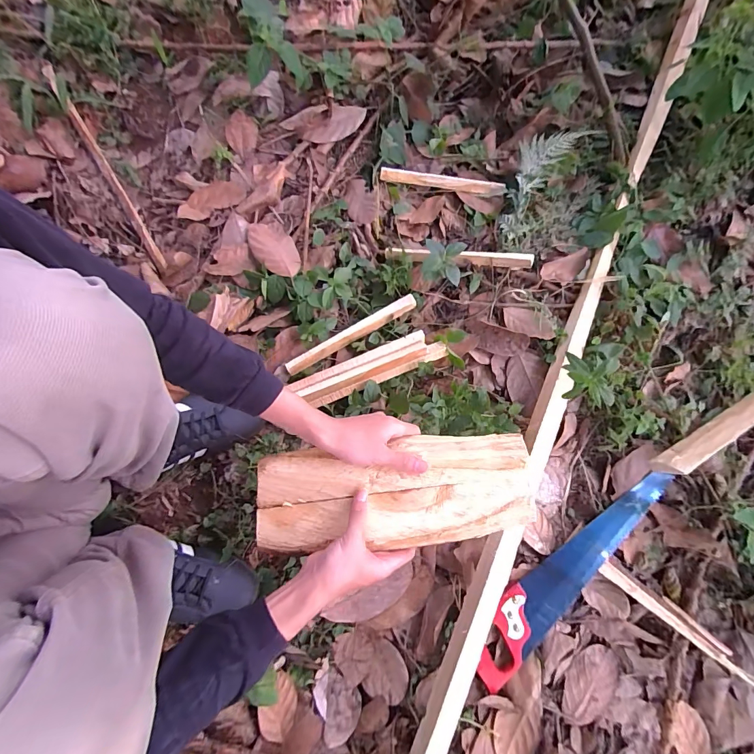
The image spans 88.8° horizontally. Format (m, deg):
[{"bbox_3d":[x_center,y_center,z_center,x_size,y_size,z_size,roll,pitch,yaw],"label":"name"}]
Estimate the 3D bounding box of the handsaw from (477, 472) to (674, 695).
[{"bbox_3d":[0.321,0.309,0.636,0.447,0.027,0.088,-43,82,-9],"label":"handsaw"}]

